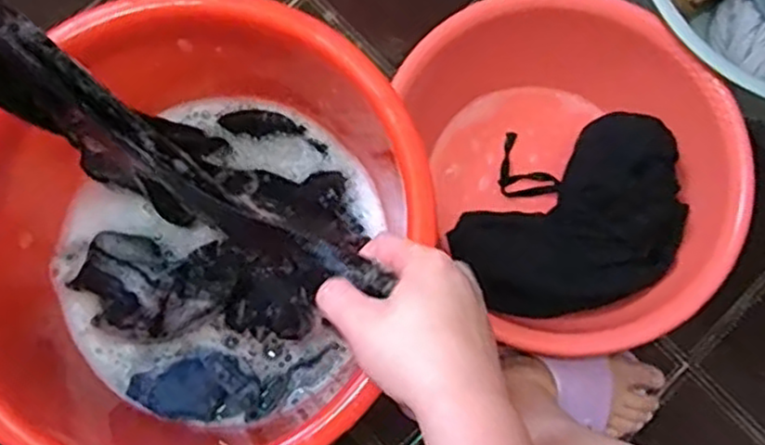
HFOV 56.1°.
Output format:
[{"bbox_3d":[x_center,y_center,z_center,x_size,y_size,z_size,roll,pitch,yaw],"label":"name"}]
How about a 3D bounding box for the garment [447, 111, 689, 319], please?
[{"bbox_3d":[0.198,-0.002,0.733,0.240,0.116,0.177,-25,81,-6],"label":"garment"}]

